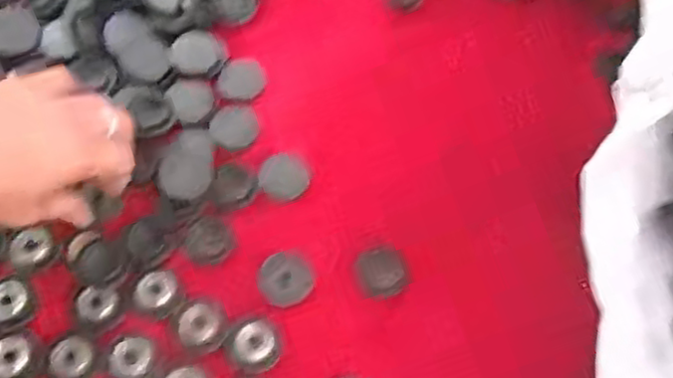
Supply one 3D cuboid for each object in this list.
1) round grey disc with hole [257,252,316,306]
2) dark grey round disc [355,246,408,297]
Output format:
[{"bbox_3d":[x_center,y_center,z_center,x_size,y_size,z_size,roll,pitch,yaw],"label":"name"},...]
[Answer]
[{"bbox_3d":[-0.031,0.054,0.417,0.034,0.004,0.033,1,64,-3],"label":"round grey disc with hole"},{"bbox_3d":[0.028,0.050,0.416,0.028,0.007,0.030,1,64,-3],"label":"dark grey round disc"}]

